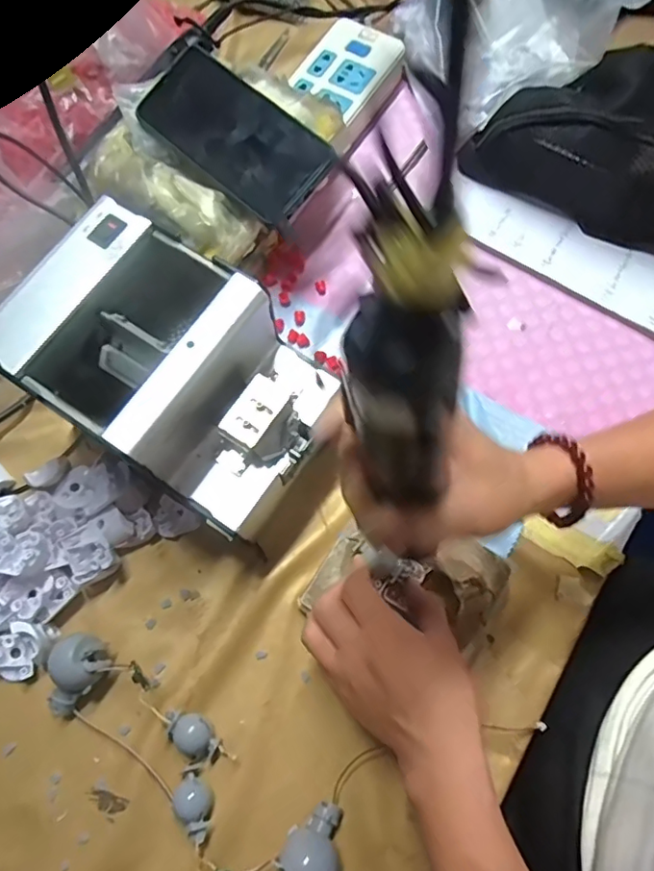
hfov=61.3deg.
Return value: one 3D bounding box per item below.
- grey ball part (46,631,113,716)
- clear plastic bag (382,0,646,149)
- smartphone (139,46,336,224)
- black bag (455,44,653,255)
[{"bbox_3d":[-0.170,0.159,0.369,0.033,0.034,0.048,42,78,14],"label":"grey ball part"},{"bbox_3d":[0.187,-0.399,0.493,0.219,0.144,0.171,-16,72,-3],"label":"clear plastic bag"},{"bbox_3d":[-0.075,-0.242,0.439,0.171,0.004,0.075,42,97,16],"label":"smartphone"},{"bbox_3d":[0.270,-0.239,0.465,0.266,0.076,0.124,30,75,12],"label":"black bag"}]

